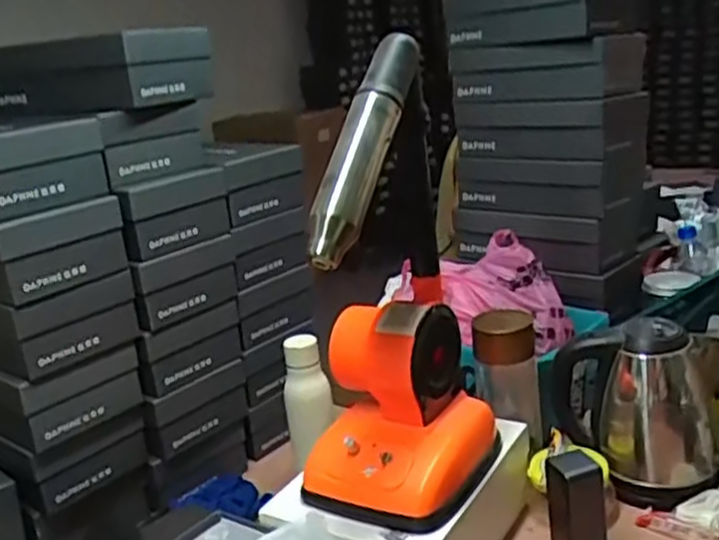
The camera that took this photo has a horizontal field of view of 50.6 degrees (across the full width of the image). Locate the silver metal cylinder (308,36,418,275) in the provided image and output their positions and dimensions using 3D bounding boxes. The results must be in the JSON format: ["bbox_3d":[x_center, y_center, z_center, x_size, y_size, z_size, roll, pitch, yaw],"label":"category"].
[{"bbox_3d":[-0.001,-0.132,0.778,0.051,0.275,0.062,6,-22,35],"label":"silver metal cylinder"}]

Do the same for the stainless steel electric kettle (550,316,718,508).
[{"bbox_3d":[0.369,0.177,1.013,0.199,0.218,0.135,6,22,36],"label":"stainless steel electric kettle"}]

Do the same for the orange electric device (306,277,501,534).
[{"bbox_3d":[0.043,0.149,0.898,0.169,0.202,0.211,4,21,33],"label":"orange electric device"}]

